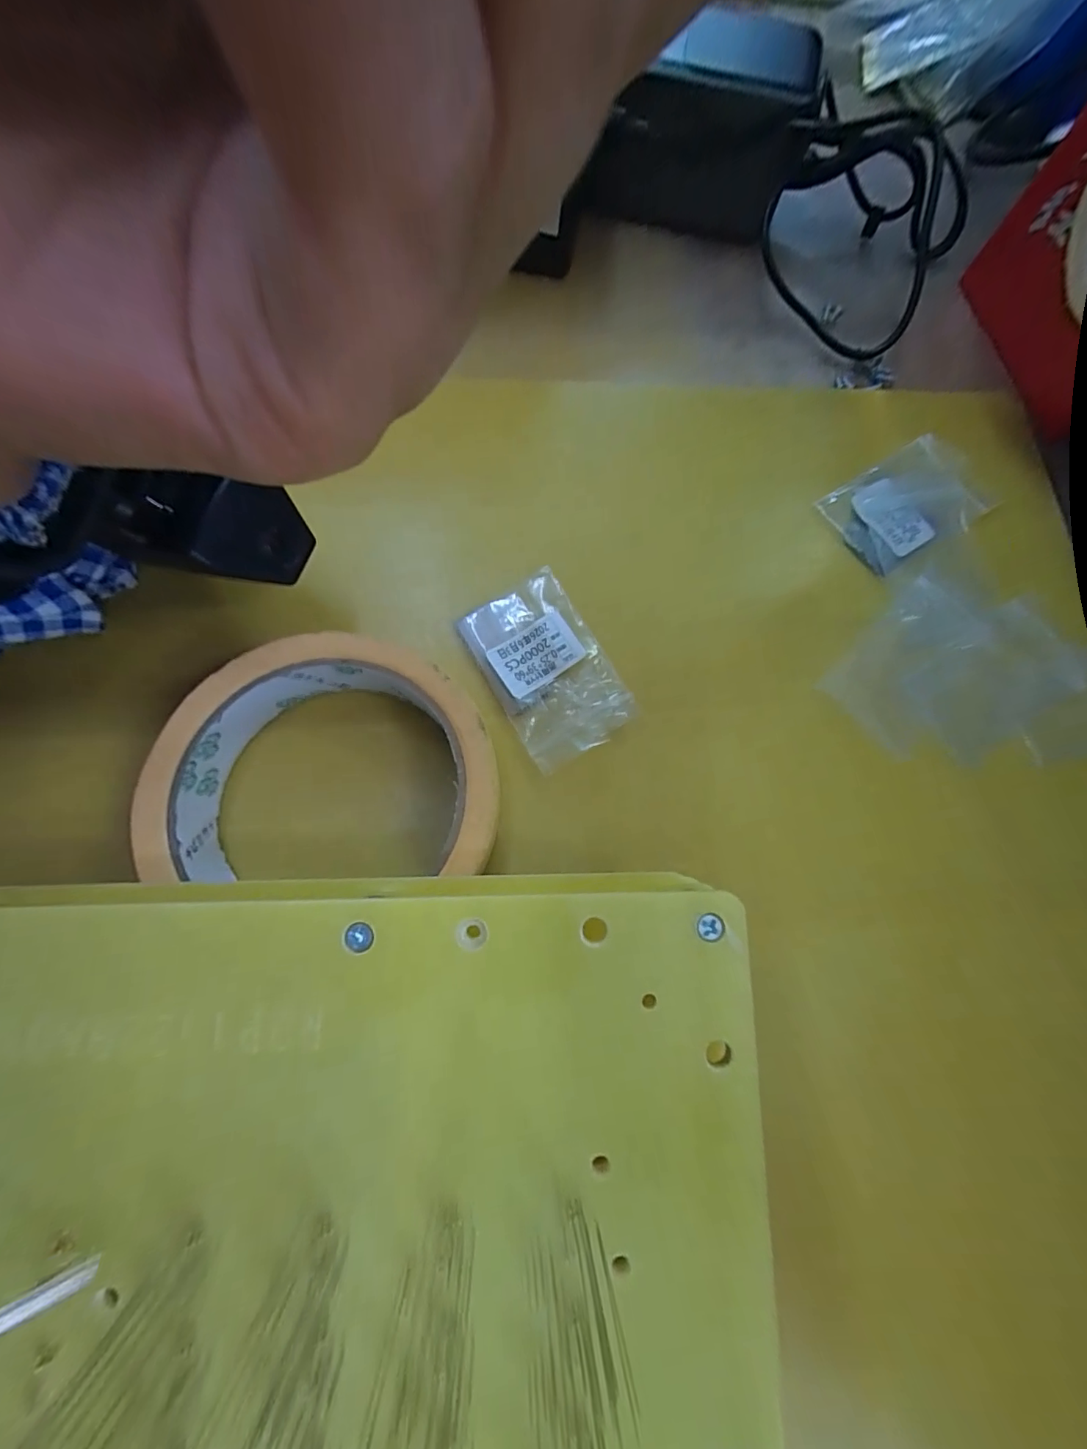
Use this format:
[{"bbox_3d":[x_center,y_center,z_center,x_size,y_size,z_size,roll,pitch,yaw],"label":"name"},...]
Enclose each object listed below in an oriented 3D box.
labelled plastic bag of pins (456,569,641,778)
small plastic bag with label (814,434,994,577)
[{"bbox_3d":[0.001,-0.019,0.173,0.038,0.007,0.062,-28,77,-10],"label":"labelled plastic bag of pins"},{"bbox_3d":[0.142,-0.087,0.197,0.060,0.004,0.039,-31,77,-10],"label":"small plastic bag with label"}]

